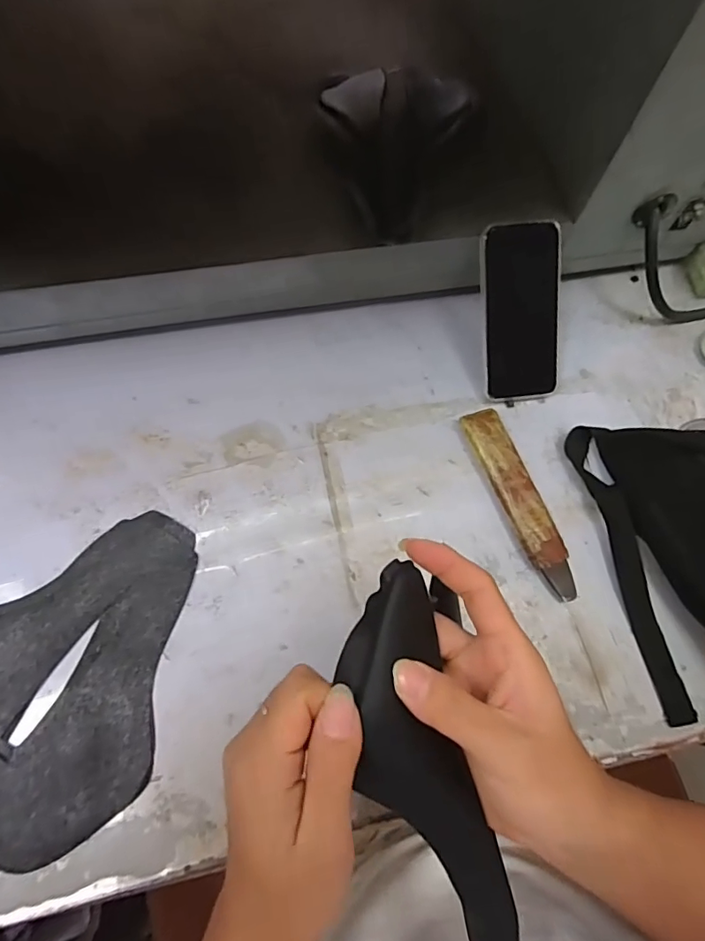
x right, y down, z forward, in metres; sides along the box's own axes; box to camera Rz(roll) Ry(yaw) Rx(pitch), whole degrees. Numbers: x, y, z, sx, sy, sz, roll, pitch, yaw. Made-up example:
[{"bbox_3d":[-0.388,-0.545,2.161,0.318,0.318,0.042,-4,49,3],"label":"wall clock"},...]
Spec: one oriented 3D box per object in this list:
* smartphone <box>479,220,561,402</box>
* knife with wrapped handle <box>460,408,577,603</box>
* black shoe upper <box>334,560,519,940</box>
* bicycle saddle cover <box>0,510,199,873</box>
[{"bbox_3d":[0.169,-0.152,0.494,0.086,0.015,0.162,-9,106,-5],"label":"smartphone"},{"bbox_3d":[0.156,0.027,0.470,0.039,0.017,0.187,-19,71,-10],"label":"knife with wrapped handle"},{"bbox_3d":[0.050,0.170,0.281,0.082,0.054,0.232,-17,90,-9],"label":"black shoe upper"},{"bbox_3d":[-0.242,0.153,0.407,0.191,0.008,0.251,11,69,1],"label":"bicycle saddle cover"}]

